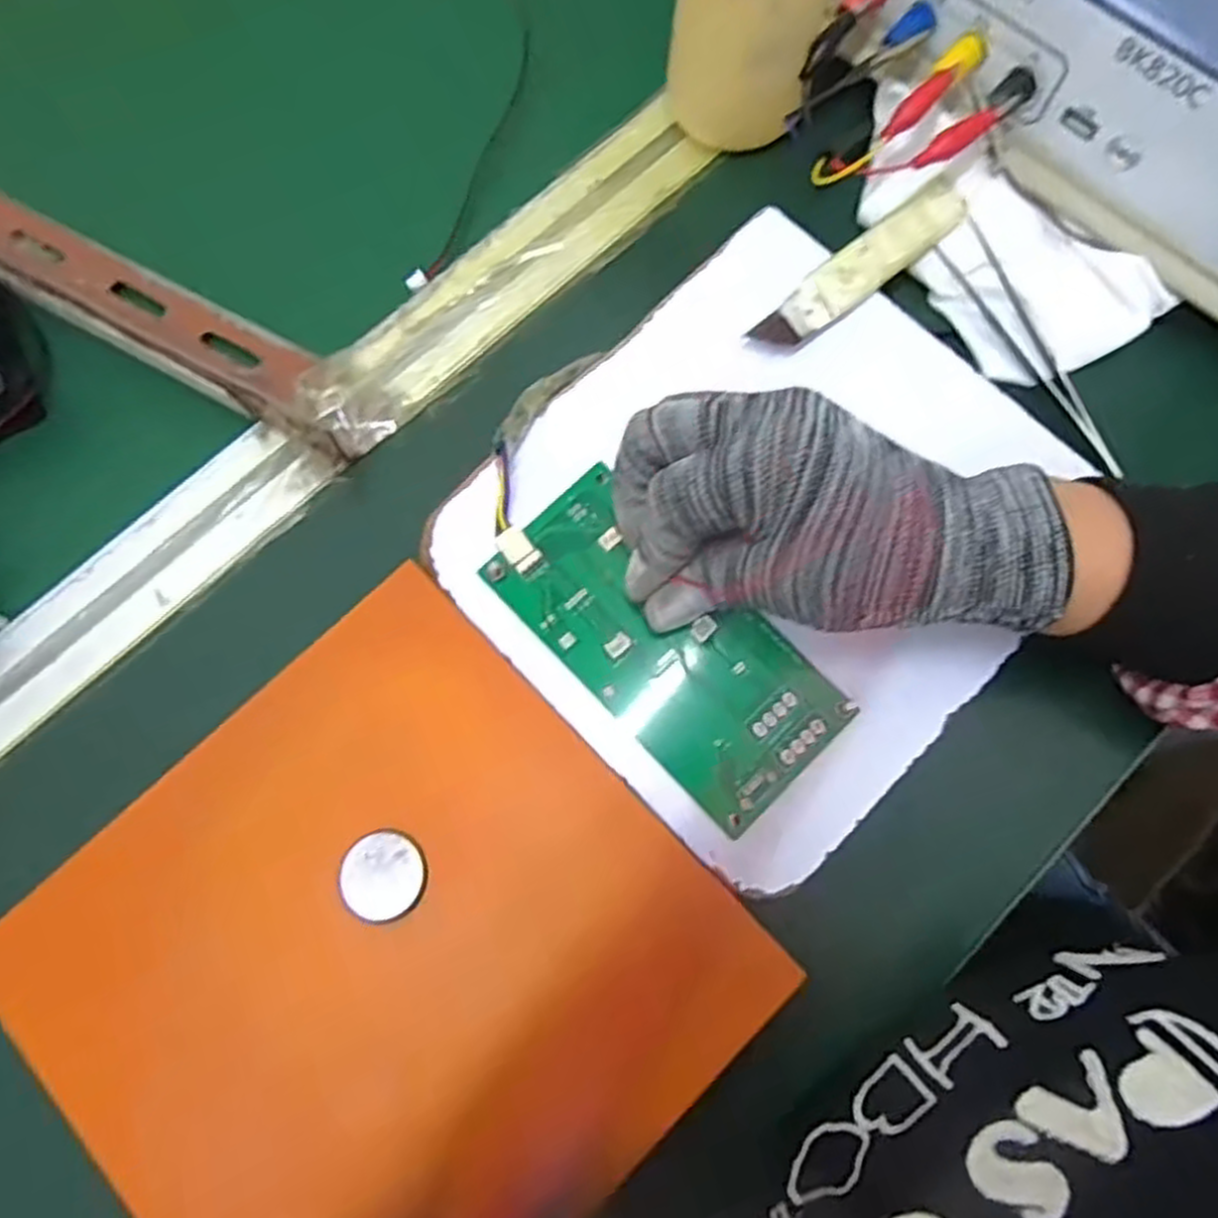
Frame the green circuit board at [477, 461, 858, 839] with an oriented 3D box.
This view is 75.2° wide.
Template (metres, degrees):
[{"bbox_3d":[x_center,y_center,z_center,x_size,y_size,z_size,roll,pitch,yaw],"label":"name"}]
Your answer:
[{"bbox_3d":[0.019,0.013,0.289,0.133,0.007,0.064,41,80,9],"label":"green circuit board"}]

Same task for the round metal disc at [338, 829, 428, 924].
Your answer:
[{"bbox_3d":[-0.077,0.091,0.268,0.028,0.004,0.029,-1,72,3],"label":"round metal disc"}]

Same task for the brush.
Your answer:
[{"bbox_3d":[0.104,-0.141,0.323,0.111,0.005,0.024,-41,74,-9],"label":"brush"}]

